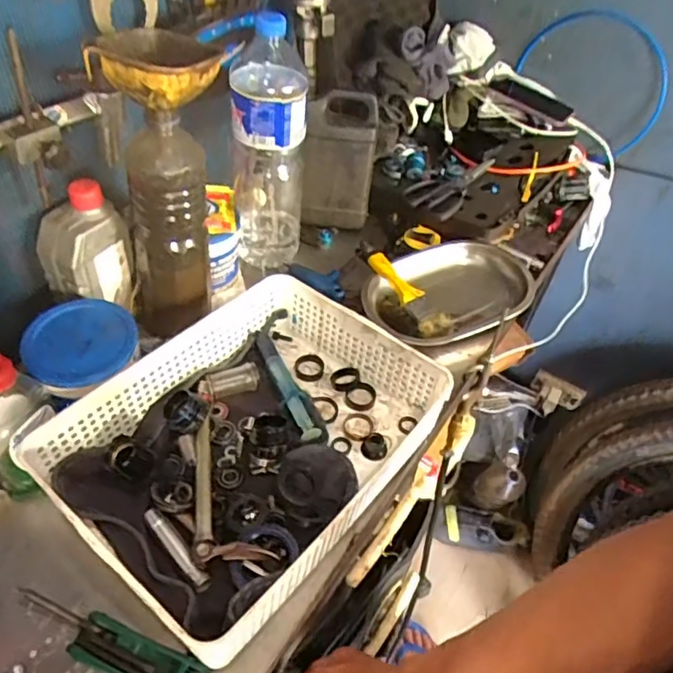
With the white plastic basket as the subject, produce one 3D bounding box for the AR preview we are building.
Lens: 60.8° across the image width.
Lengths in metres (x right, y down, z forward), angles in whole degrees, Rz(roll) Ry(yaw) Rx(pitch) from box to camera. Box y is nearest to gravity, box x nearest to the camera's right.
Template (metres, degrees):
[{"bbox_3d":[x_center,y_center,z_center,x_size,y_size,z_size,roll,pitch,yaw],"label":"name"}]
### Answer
[{"bbox_3d":[-0.080,0.090,0.545,0.264,0.077,0.327,35,52,24],"label":"white plastic basket"}]

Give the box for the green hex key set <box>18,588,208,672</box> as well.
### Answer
[{"bbox_3d":[-0.174,0.239,0.442,0.155,0.026,0.034,19,48,12],"label":"green hex key set"}]

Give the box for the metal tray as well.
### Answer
[{"bbox_3d":[0.147,-0.051,0.757,0.230,0.052,0.152,-15,50,-19],"label":"metal tray"}]

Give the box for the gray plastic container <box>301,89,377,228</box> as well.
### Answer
[{"bbox_3d":[0.003,-0.248,0.813,0.102,0.172,0.063,6,46,0],"label":"gray plastic container"}]

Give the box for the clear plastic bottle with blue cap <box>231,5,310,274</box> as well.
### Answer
[{"bbox_3d":[-0.082,-0.224,0.710,0.085,0.299,0.091,3,46,-3],"label":"clear plastic bottle with blue cap"}]

